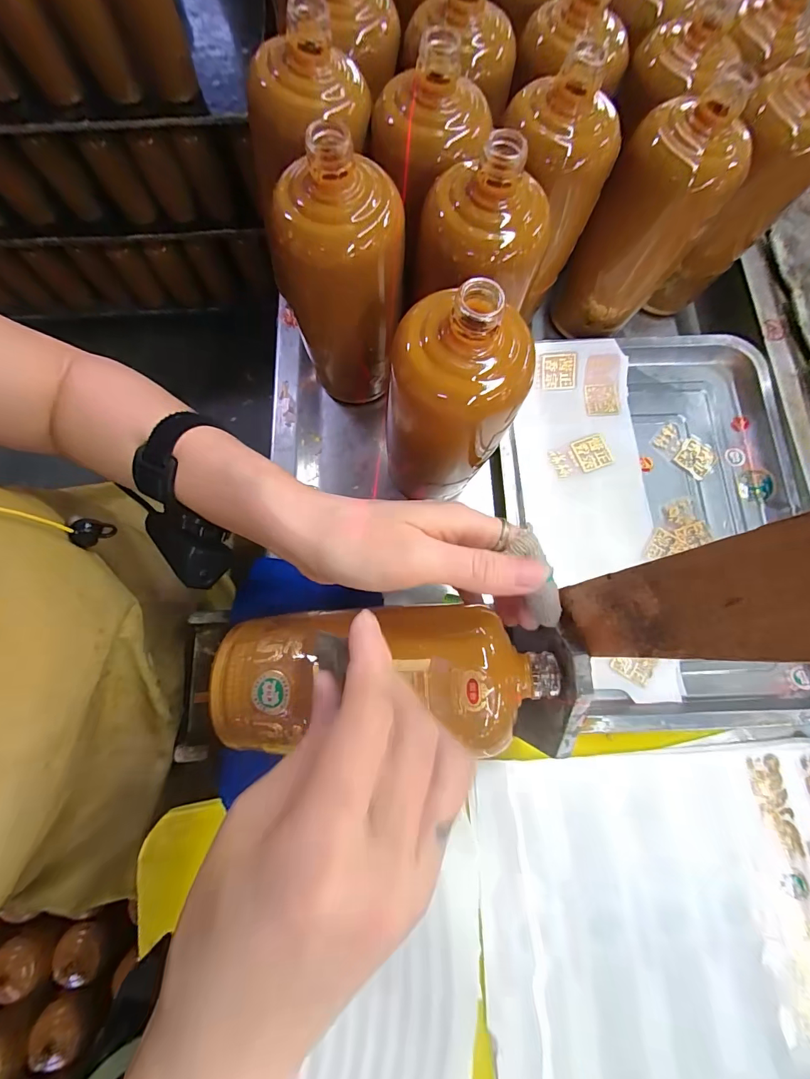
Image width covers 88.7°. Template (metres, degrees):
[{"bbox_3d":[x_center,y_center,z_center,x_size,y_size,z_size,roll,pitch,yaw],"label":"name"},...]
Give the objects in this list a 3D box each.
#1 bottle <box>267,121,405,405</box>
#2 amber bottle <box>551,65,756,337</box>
[{"bbox_3d":[-0.046,-0.178,0.309,0.081,0.188,0.071,-14,75,-6],"label":"bottle"},{"bbox_3d":[0.192,-0.253,0.340,0.064,0.166,0.071,-30,78,-9],"label":"amber bottle"}]

